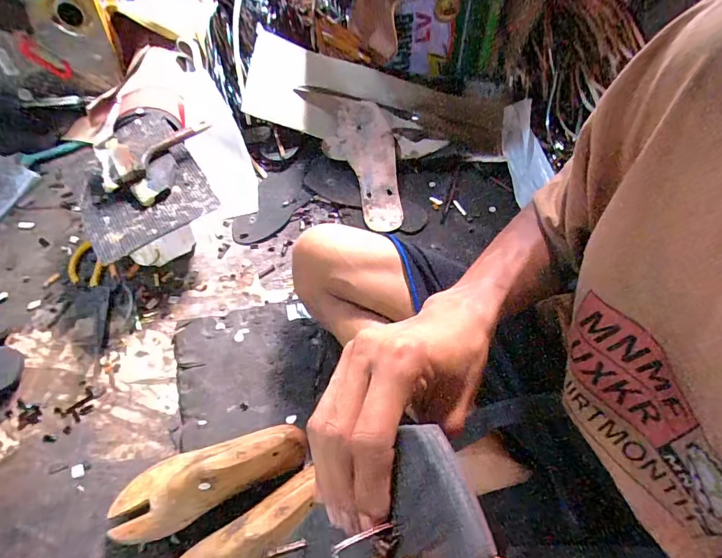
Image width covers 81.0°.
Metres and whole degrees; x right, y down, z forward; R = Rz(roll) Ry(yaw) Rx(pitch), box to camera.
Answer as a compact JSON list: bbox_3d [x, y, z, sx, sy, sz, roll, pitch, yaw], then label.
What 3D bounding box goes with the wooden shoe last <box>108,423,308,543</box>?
[{"bbox_3d":[-0.182,0.225,0.495,0.231,0.084,0.079,-22,60,-13],"label":"wooden shoe last"}]

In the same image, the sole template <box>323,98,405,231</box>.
[{"bbox_3d":[0.002,-0.209,0.774,0.124,0.022,0.273,-6,71,0],"label":"sole template"}]

